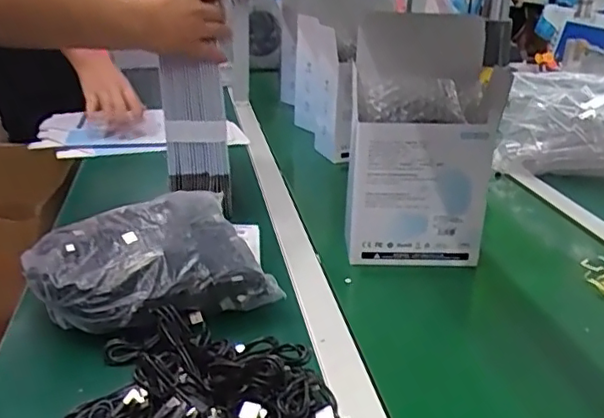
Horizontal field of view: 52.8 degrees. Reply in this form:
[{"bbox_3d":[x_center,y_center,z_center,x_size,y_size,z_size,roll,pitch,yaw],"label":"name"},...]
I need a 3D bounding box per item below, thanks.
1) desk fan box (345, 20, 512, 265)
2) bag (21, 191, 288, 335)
[{"bbox_3d":[0.147,-0.078,0.755,0.180,0.279,0.110,7,25,10],"label":"desk fan box"},{"bbox_3d":[-0.149,0.061,0.626,0.225,0.077,0.160,-18,31,-38],"label":"bag"}]

